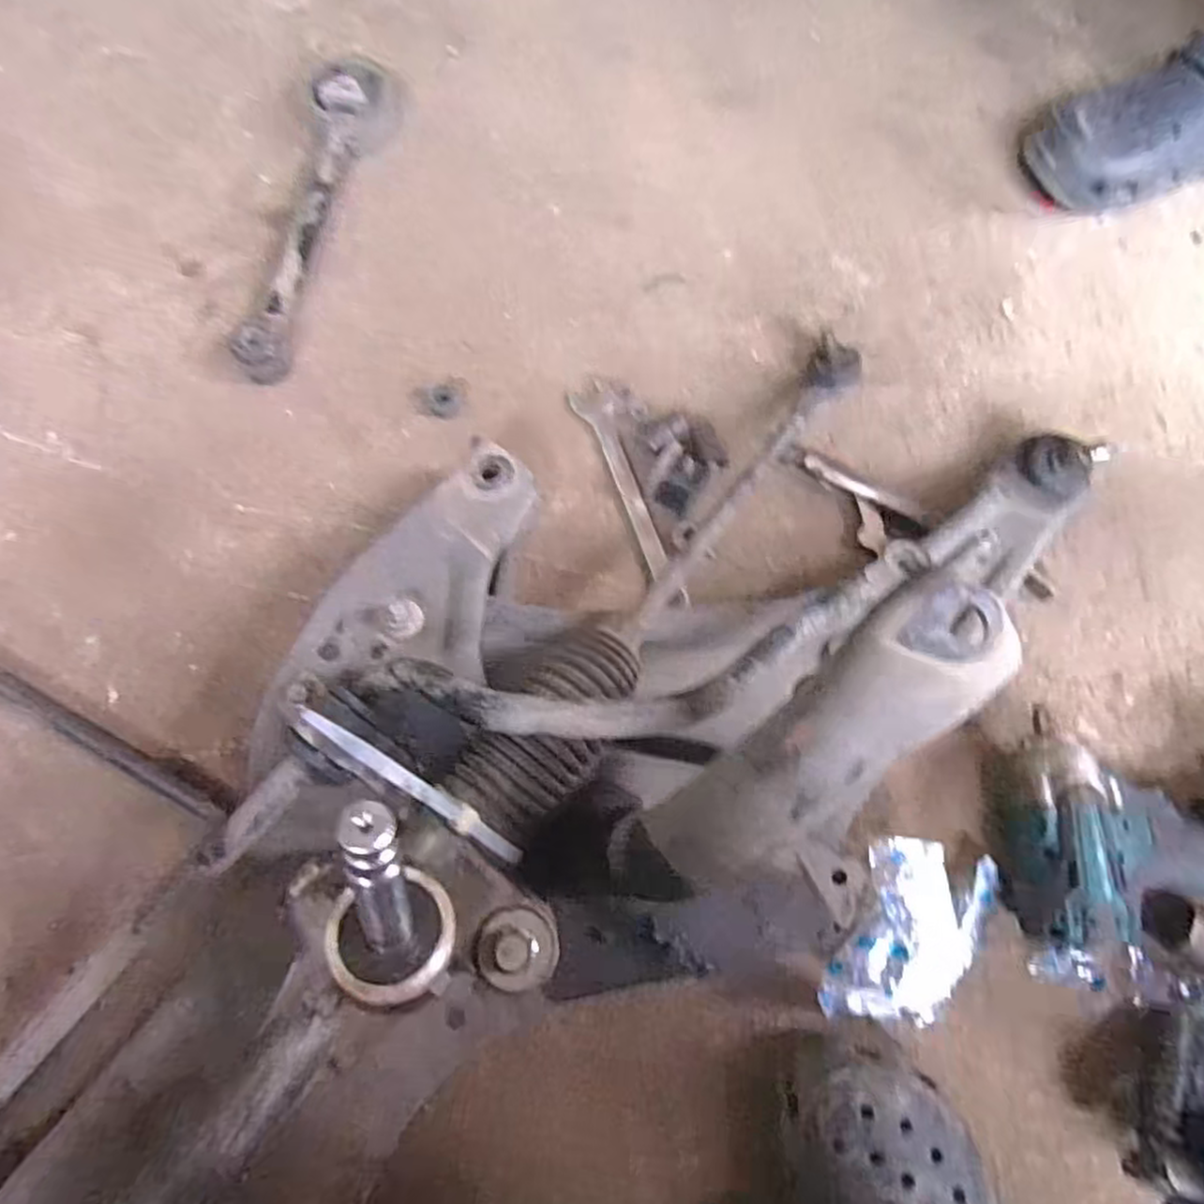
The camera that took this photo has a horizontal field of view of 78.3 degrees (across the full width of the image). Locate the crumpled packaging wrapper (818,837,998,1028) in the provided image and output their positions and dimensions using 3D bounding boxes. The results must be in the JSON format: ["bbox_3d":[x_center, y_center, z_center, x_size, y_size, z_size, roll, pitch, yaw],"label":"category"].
[{"bbox_3d":[0.196,0.205,0.454,0.102,0.056,0.116,20,73,4],"label":"crumpled packaging wrapper"}]

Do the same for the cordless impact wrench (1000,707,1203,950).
[{"bbox_3d":[0.385,0.155,0.477,0.225,0.084,0.142,9,73,1],"label":"cordless impact wrench"}]

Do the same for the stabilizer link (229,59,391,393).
[{"bbox_3d":[-0.244,-0.326,0.619,0.065,0.040,0.319,11,73,1],"label":"stabilizer link"}]

